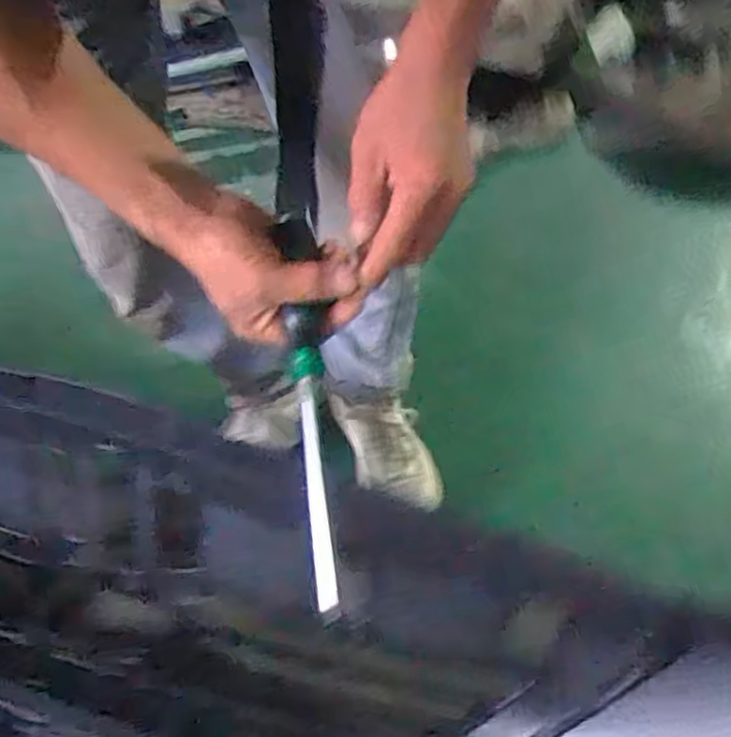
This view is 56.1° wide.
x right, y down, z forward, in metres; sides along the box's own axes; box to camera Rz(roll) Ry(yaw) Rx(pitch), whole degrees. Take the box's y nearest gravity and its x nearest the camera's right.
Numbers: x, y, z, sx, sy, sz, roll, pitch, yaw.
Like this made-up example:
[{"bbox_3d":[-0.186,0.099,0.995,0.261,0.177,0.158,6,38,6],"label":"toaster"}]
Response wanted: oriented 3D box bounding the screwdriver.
[{"bbox_3d":[-0.036,0.019,0.448,0.026,0.028,0.260,-6,77,0],"label":"screwdriver"}]

